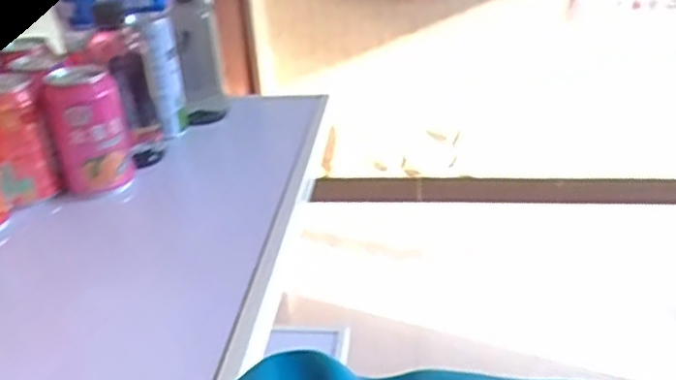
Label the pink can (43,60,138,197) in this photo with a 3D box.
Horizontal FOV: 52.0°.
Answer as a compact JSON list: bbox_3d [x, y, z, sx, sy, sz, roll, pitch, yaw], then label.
[{"bbox_3d":[-0.239,-0.059,0.671,0.068,0.111,0.056,-13,29,-17],"label":"pink can"}]

